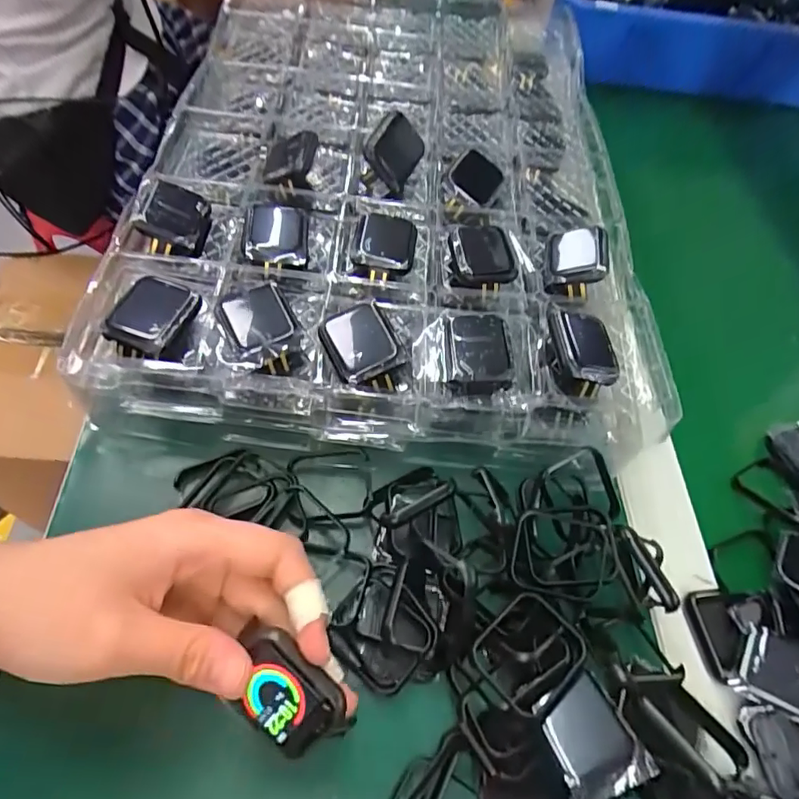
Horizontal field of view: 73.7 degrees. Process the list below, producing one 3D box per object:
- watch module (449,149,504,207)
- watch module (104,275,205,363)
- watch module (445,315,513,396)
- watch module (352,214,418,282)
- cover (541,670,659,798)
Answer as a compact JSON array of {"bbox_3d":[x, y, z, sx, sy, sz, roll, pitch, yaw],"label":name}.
[{"bbox_3d":[0.050,-0.144,0.347,0.031,0.013,0.042,39,66,-15],"label":"watch module"},{"bbox_3d":[-0.123,-0.040,0.268,0.034,0.014,0.044,16,58,2],"label":"watch module"},{"bbox_3d":[0.041,-0.025,0.278,0.033,0.013,0.042,3,58,-6],"label":"watch module"},{"bbox_3d":[-0.008,-0.091,0.313,0.033,0.010,0.051,12,58,0],"label":"watch module"},{"bbox_3d":[0.073,0.131,0.207,0.031,0.006,0.040,-25,35,-10],"label":"cover"}]

